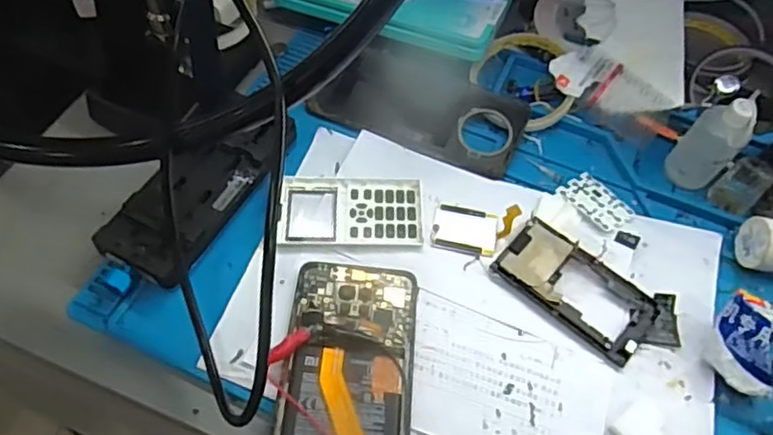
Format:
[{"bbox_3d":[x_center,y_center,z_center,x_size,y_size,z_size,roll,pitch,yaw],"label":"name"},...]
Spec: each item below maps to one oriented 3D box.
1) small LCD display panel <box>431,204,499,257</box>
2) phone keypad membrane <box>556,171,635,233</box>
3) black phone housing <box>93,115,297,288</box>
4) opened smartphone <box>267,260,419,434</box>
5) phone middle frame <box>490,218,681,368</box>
[{"bbox_3d":[0.055,0.008,0.443,0.043,0.004,0.035,12,56,4],"label":"small LCD display panel"},{"bbox_3d":[0.151,-0.011,0.460,0.036,0.006,0.049,-33,64,-23],"label":"phone keypad membrane"},{"bbox_3d":[-0.125,-0.023,0.433,0.062,0.020,0.148,24,58,12],"label":"black phone housing"},{"bbox_3d":[-0.024,0.096,0.364,0.078,0.010,0.163,3,53,-2],"label":"opened smartphone"},{"bbox_3d":[0.132,0.048,0.416,0.117,0.012,0.058,37,61,20],"label":"phone middle frame"}]

